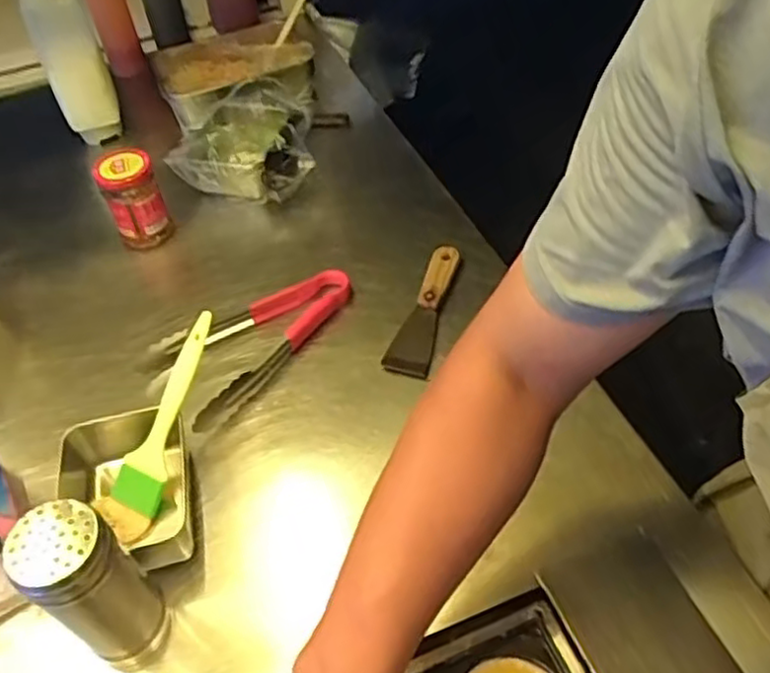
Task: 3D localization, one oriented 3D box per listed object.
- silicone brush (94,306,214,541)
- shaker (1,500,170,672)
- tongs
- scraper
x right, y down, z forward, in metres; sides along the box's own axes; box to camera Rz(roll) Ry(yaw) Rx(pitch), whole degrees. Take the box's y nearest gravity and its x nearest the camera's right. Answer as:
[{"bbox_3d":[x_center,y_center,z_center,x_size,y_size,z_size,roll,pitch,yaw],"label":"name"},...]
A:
[{"bbox_3d":[-0.197,0.078,0.634,0.052,0.036,0.204,19,85,21],"label":"silicone brush"},{"bbox_3d":[-0.207,0.182,0.507,0.057,0.156,0.060,-3,49,3],"label":"shaker"},{"bbox_3d":[-0.123,-0.003,0.737,0.222,0.033,0.108,-34,54,-22],"label":"tongs"},{"bbox_3d":[0.044,-0.036,0.759,0.042,0.020,0.179,10,51,14],"label":"scraper"}]

